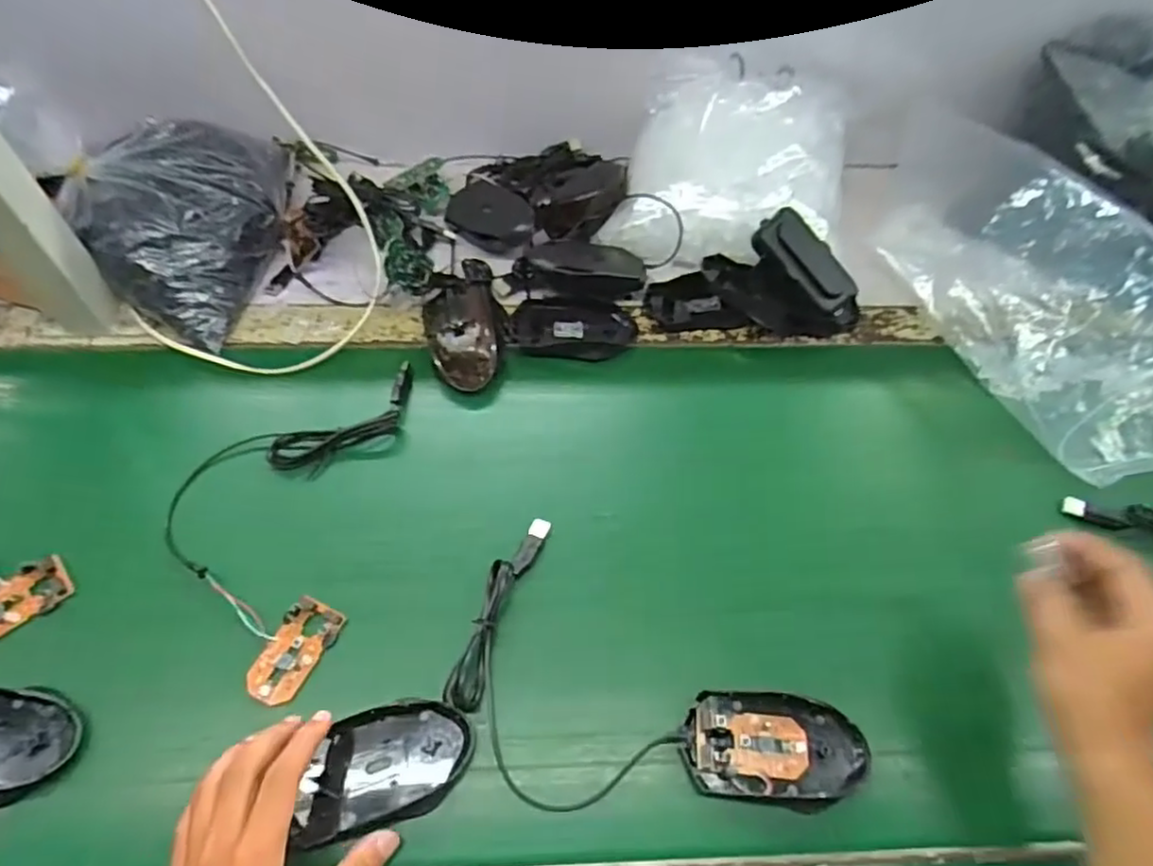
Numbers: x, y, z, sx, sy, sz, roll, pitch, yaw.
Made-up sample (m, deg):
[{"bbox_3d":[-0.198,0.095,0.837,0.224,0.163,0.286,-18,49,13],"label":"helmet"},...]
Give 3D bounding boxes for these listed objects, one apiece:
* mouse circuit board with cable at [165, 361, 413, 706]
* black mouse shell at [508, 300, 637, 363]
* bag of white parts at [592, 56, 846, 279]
[{"bbox_3d":[-0.229,0.056,0.502,0.148,0.025,0.267,5,57,2],"label":"mouse circuit board with cable"},{"bbox_3d":[-0.002,-0.097,0.626,0.112,0.025,0.062,7,57,4],"label":"black mouse shell"},{"bbox_3d":[0.163,-0.265,0.674,0.223,0.089,0.236,18,58,10],"label":"bag of white parts"}]

